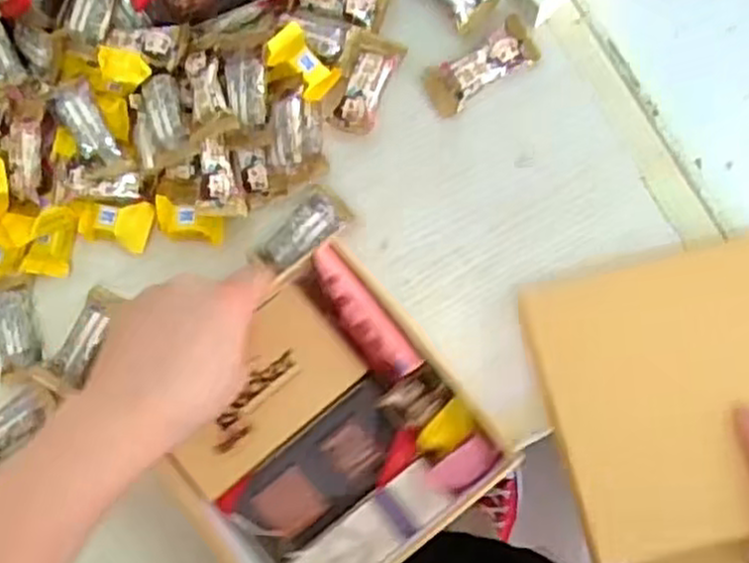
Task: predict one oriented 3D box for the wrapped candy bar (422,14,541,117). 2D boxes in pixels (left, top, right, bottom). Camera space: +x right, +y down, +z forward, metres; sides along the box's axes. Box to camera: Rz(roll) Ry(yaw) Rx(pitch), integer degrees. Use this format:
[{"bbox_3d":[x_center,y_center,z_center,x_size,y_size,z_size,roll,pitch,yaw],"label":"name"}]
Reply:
[{"bbox_3d":[0.072,-0.146,0.514,0.078,0.009,0.035,-31,81,1],"label":"wrapped candy bar"}]

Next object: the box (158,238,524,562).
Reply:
[{"bbox_3d":[-0.034,0.093,0.443,0.165,0.045,0.164,-39,81,0],"label":"box"}]

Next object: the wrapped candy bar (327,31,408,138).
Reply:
[{"bbox_3d":[-0.007,-0.135,0.519,0.035,0.011,0.068,22,86,8],"label":"wrapped candy bar"}]

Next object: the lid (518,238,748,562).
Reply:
[{"bbox_3d":[0.187,0.060,0.450,0.166,0.013,0.176,-14,56,7],"label":"lid"}]

